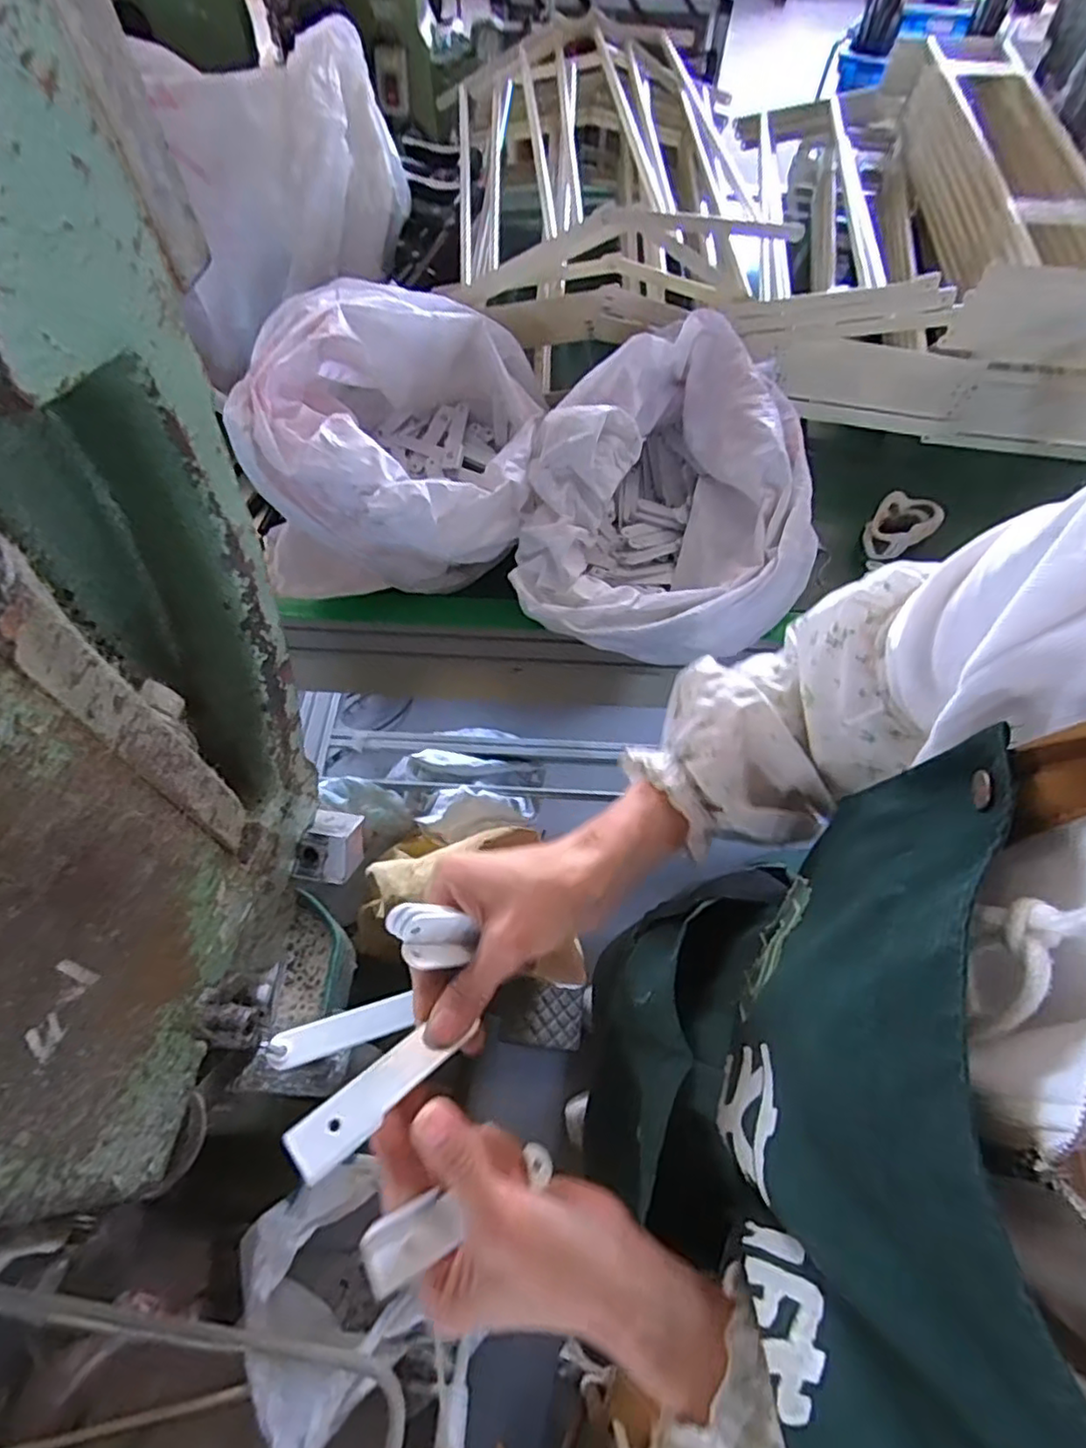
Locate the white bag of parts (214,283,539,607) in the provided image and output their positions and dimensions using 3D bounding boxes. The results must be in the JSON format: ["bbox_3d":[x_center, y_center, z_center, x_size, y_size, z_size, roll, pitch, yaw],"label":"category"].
[{"bbox_3d":[-0.152,-0.306,0.699,0.298,0.192,0.298,-2,61,-2],"label":"white bag of parts"}]

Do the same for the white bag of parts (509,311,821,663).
[{"bbox_3d":[0.130,-0.255,0.707,0.292,0.180,0.362,2,61,0],"label":"white bag of parts"}]

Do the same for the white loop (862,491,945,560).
[{"bbox_3d":[0.434,-0.241,0.788,0.090,0.048,0.063,-33,66,-18],"label":"white loop"}]

